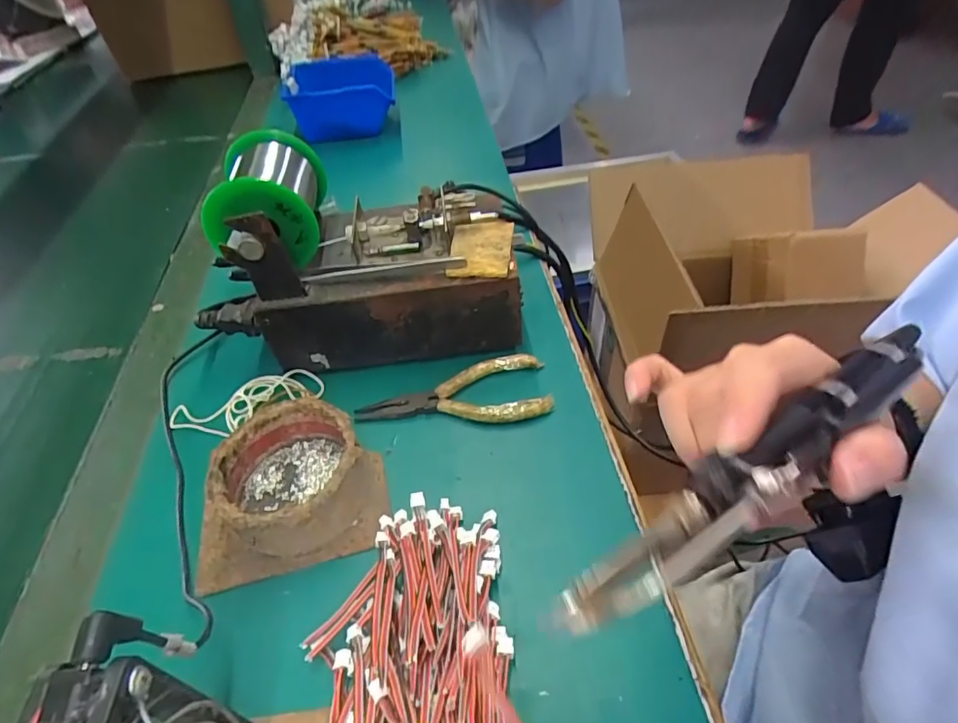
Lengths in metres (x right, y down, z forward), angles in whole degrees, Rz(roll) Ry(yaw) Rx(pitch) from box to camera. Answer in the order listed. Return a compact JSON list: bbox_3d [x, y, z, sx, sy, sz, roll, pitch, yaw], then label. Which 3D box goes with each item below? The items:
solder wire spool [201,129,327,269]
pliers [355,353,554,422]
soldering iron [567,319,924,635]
[{"bbox_3d":[-0.144,-0.110,0.372,0.068,0.072,0.081,-8,46,-4],"label":"solder wire spool"},{"bbox_3d":[-0.017,0.026,0.369,0.130,0.011,0.051,-11,46,-7],"label":"pliers"},{"bbox_3d":[0.103,0.031,0.184,0.185,0.019,0.025,-28,50,-24],"label":"soldering iron"}]

